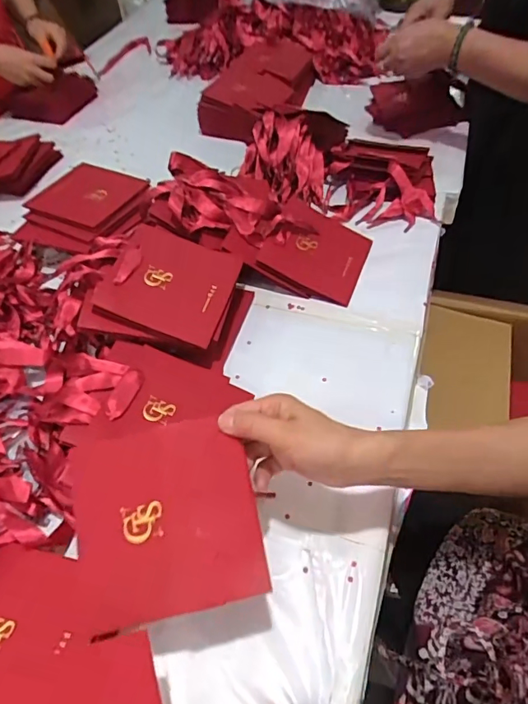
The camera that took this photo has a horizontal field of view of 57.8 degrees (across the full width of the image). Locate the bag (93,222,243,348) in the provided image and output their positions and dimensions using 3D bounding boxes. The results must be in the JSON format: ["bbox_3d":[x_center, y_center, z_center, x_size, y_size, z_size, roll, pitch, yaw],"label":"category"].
[{"bbox_3d":[-0.114,-0.090,0.591,0.143,0.011,0.154,22,56,-6],"label":"bag"}]

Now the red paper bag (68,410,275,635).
[{"bbox_3d":[-0.078,0.128,0.375,0.140,0.009,0.139,-13,70,0],"label":"red paper bag"}]

